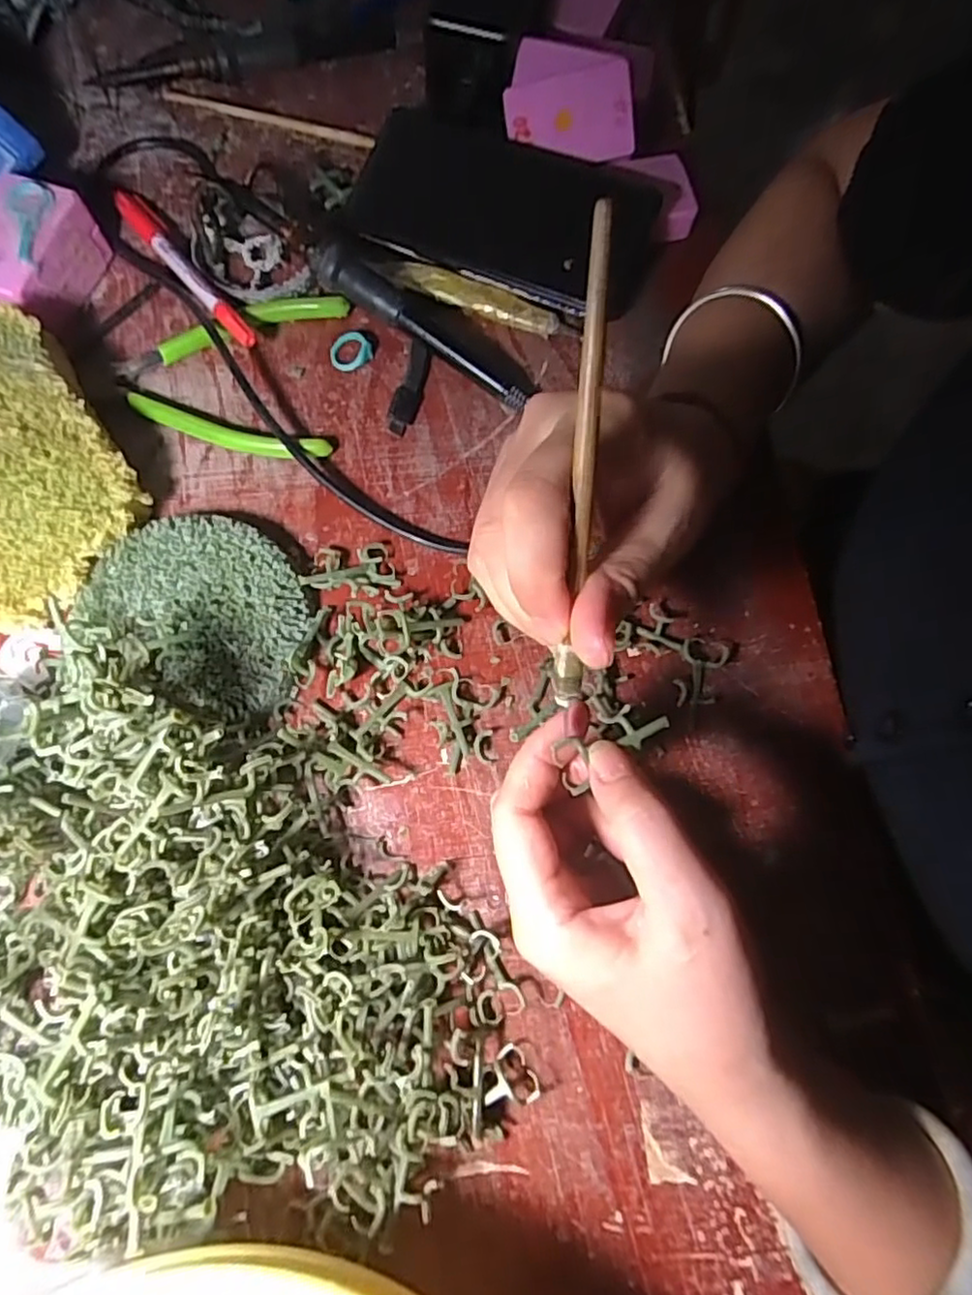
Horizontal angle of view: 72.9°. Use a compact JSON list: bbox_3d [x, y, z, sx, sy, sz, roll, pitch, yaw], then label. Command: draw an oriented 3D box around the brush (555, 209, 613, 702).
[{"bbox_3d":[0.028,-0.043,0.189,0.009,0.004,0.140,2,119,2],"label":"brush"}]

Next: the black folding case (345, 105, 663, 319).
[{"bbox_3d":[0.010,-0.248,0.371,0.164,0.015,0.092,23,75,4],"label":"black folding case"}]

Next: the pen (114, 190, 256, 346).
[{"bbox_3d":[-0.164,-0.207,0.355,0.015,0.014,0.137,-37,74,-8],"label":"pen"}]

